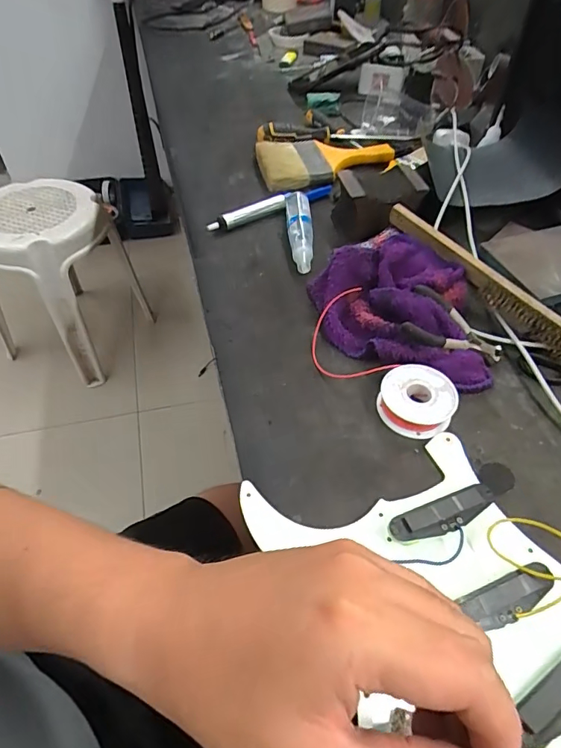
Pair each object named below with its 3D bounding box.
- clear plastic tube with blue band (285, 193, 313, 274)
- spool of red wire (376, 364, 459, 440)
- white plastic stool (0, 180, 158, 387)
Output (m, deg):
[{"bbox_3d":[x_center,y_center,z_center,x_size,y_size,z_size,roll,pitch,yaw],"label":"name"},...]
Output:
[{"bbox_3d":[0.023,-0.171,0.556,0.028,0.027,0.143,-3,50,-1],"label":"clear plastic tube with blue band"},{"bbox_3d":[0.115,0.022,0.398,0.060,0.021,0.061,-1,50,1],"label":"spool of red wire"},{"bbox_3d":[-0.621,-0.255,1.324,0.338,0.459,0.312,23,53,17],"label":"white plastic stool"}]

